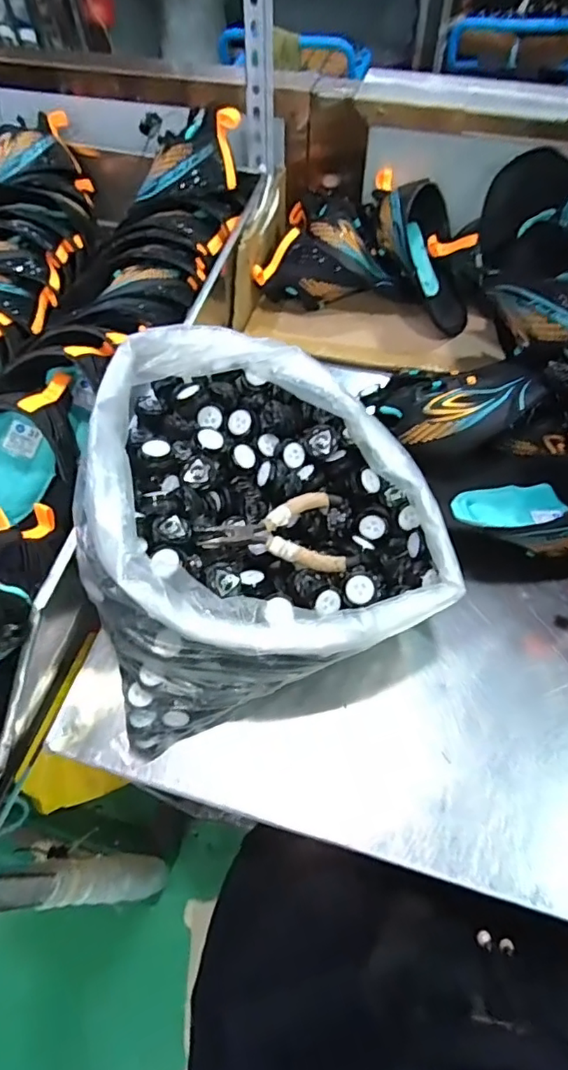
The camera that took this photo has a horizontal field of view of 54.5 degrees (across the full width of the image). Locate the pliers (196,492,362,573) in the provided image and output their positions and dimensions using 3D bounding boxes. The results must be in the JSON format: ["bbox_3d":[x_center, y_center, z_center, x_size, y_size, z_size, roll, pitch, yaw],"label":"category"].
[{"bbox_3d":[-0.003,0.001,0.404,0.111,0.016,0.067,-12,60,-6],"label":"pliers"}]

